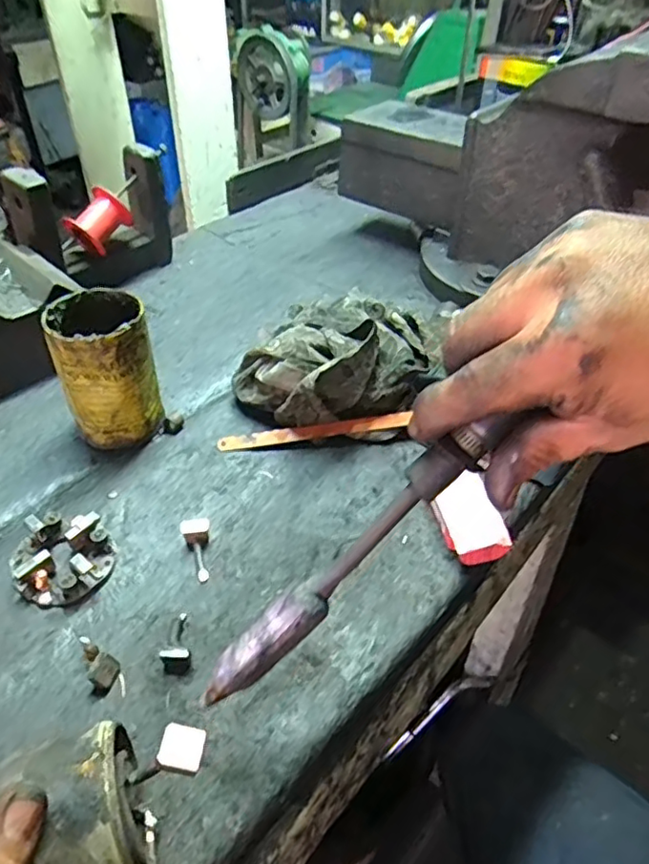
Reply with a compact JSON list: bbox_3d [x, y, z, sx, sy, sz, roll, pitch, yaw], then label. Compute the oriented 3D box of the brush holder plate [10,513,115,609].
[{"bbox_3d":[-0.188,0.086,0.437,0.066,0.028,0.063,1,42,-1],"label":"brush holder plate"}]

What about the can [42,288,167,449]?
[{"bbox_3d":[-0.180,-0.051,0.516,0.080,0.120,0.078,-10,44,-13],"label":"can"}]

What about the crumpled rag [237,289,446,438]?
[{"bbox_3d":[0.015,-0.059,0.563,0.175,0.077,0.141,14,44,14],"label":"crumpled rag"}]

